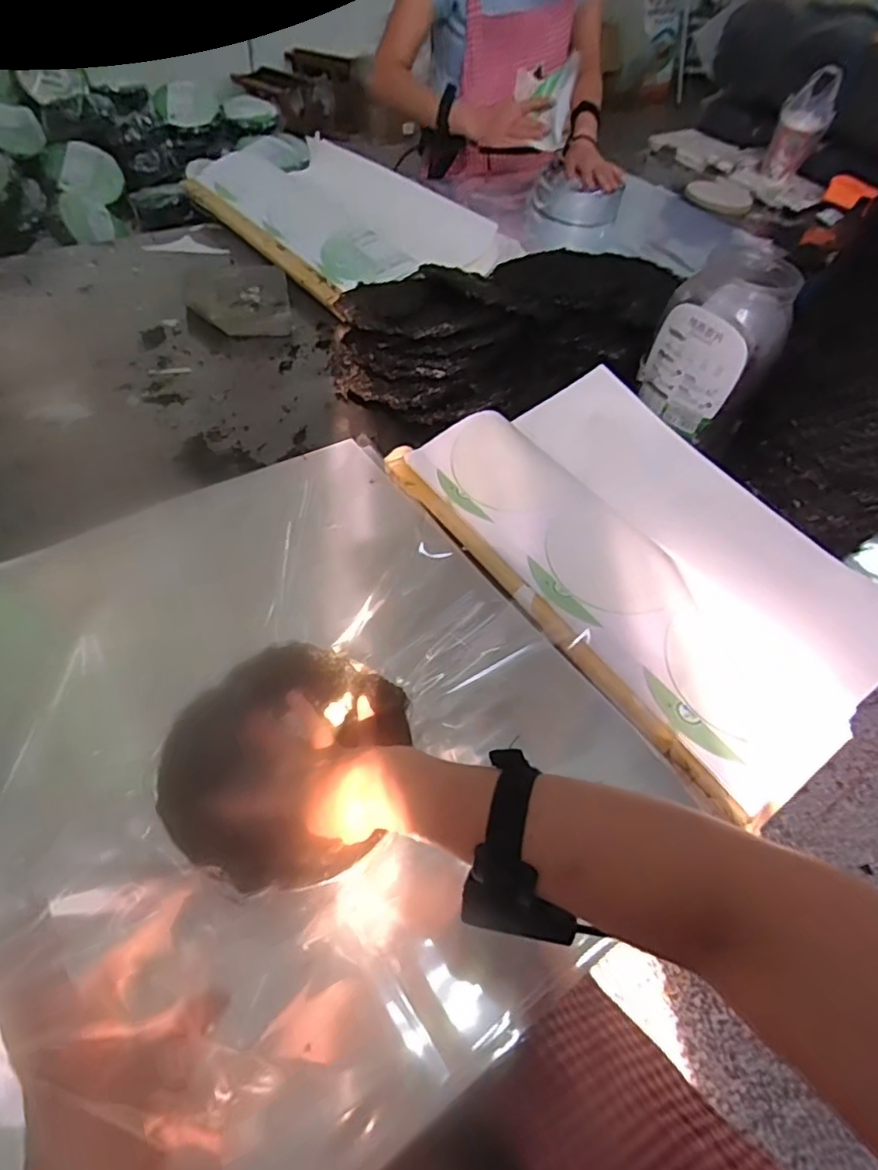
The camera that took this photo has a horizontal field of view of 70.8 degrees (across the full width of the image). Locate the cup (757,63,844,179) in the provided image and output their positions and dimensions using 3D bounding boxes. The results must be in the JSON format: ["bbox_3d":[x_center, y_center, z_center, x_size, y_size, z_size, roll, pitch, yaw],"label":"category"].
[{"bbox_3d":[0.820,-1.034,1.402,0.103,0.204,0.083,19,51,11],"label":"cup"}]

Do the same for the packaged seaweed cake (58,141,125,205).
[{"bbox_3d":[-0.808,-0.962,1.443,0.129,0.021,0.143,12,80,-25],"label":"packaged seaweed cake"}]

